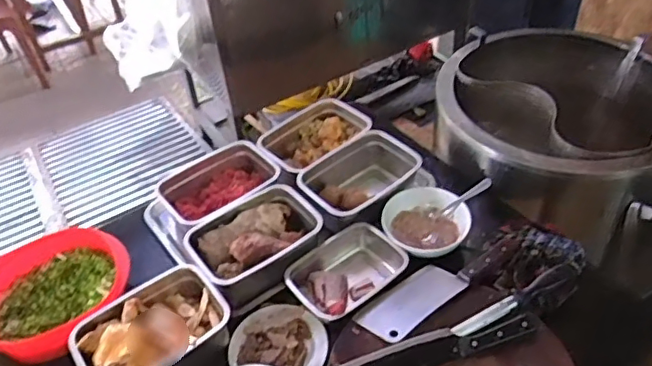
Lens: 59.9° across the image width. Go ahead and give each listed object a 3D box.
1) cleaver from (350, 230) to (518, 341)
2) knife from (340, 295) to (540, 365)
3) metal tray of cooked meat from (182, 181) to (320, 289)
[{"bbox_3d":[0.191,0.143,0.904,0.312,0.014,0.082,-30,48,-24],"label":"cleaver"},{"bbox_3d":[0.153,0.238,0.806,0.307,0.021,0.061,-17,44,-12],"label":"knife"},{"bbox_3d":[-0.122,0.098,0.978,0.216,0.063,0.152,-28,47,-22],"label":"metal tray of cooked meat"}]

